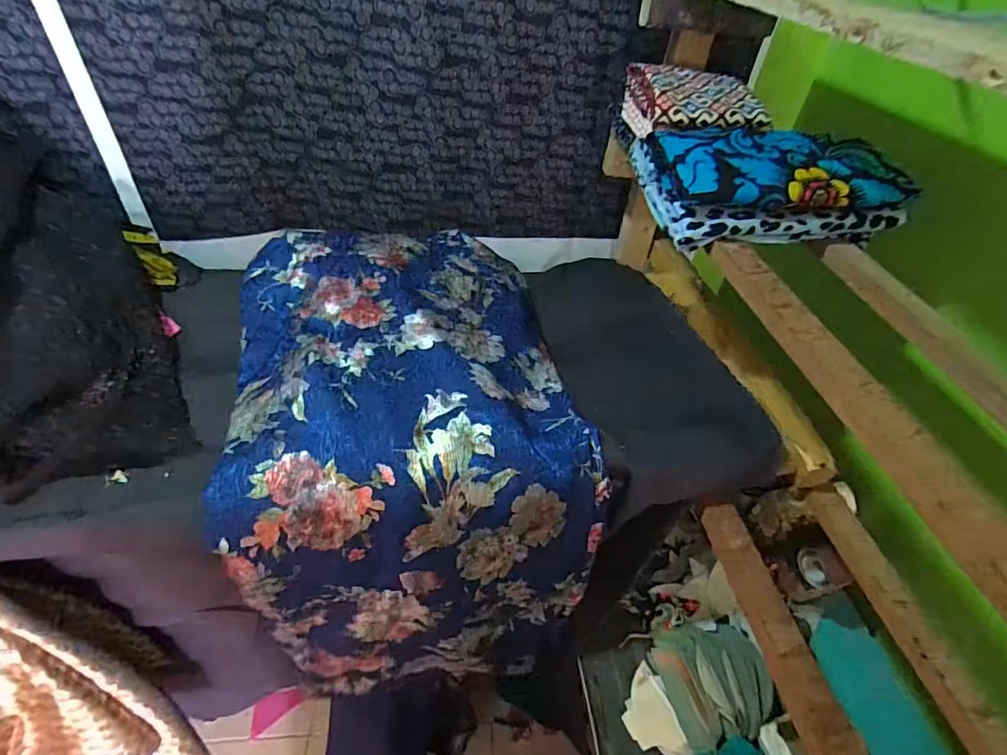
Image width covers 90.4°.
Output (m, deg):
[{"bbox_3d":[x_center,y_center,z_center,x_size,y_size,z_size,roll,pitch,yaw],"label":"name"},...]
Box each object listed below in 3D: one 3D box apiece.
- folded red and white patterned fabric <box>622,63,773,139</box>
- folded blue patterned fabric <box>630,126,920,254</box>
[{"bbox_3d":[0.271,-0.393,0.720,0.169,0.065,0.150,3,43,-5],"label":"folded red and white patterned fabric"},{"bbox_3d":[0.317,-0.249,0.622,0.268,0.083,0.190,-2,43,-10],"label":"folded blue patterned fabric"}]

